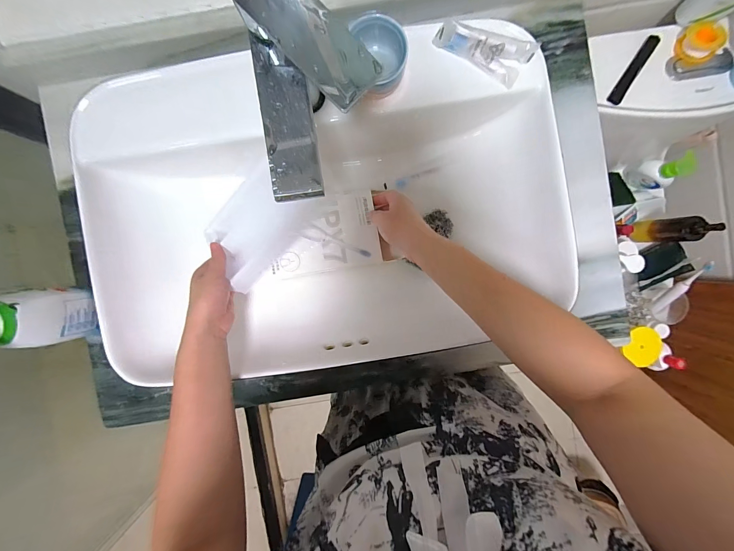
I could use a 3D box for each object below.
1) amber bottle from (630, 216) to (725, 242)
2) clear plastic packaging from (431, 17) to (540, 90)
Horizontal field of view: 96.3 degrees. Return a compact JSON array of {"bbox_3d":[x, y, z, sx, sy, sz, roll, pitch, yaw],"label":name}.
[{"bbox_3d":[0.702,-0.105,0.762,0.054,0.164,0.056,0,92,-4],"label":"amber bottle"},{"bbox_3d":[0.136,-0.257,0.379,0.114,0.028,0.040,13,91,-4],"label":"clear plastic packaging"}]

